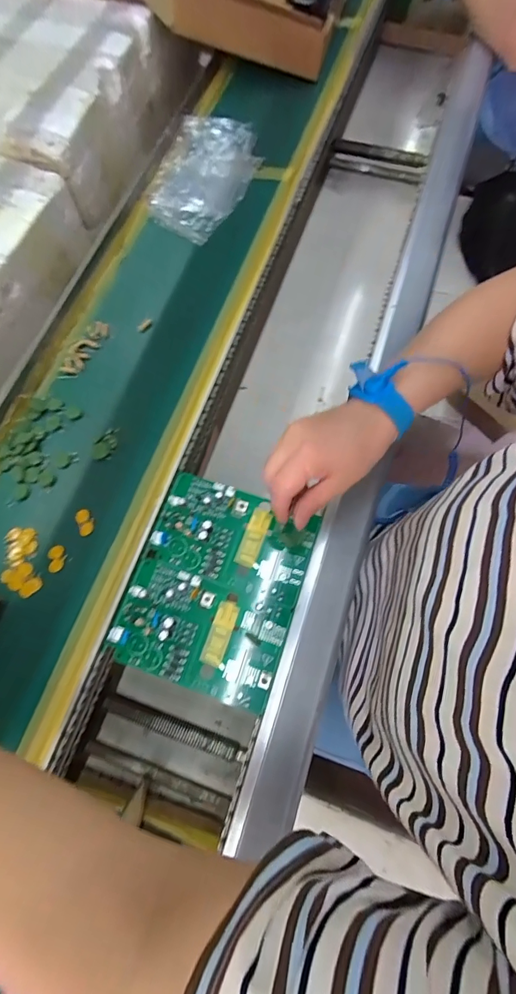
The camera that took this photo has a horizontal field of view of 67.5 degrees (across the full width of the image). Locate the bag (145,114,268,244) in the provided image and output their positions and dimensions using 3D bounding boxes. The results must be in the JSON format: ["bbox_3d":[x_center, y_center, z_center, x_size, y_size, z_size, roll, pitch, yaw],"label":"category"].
[{"bbox_3d":[-0.078,-0.445,0.536,0.131,0.029,0.194,21,74,8],"label":"bag"}]

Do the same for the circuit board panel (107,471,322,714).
[{"bbox_3d":[-0.040,0.083,0.377,0.155,0.015,0.189,18,74,7],"label":"circuit board panel"}]

